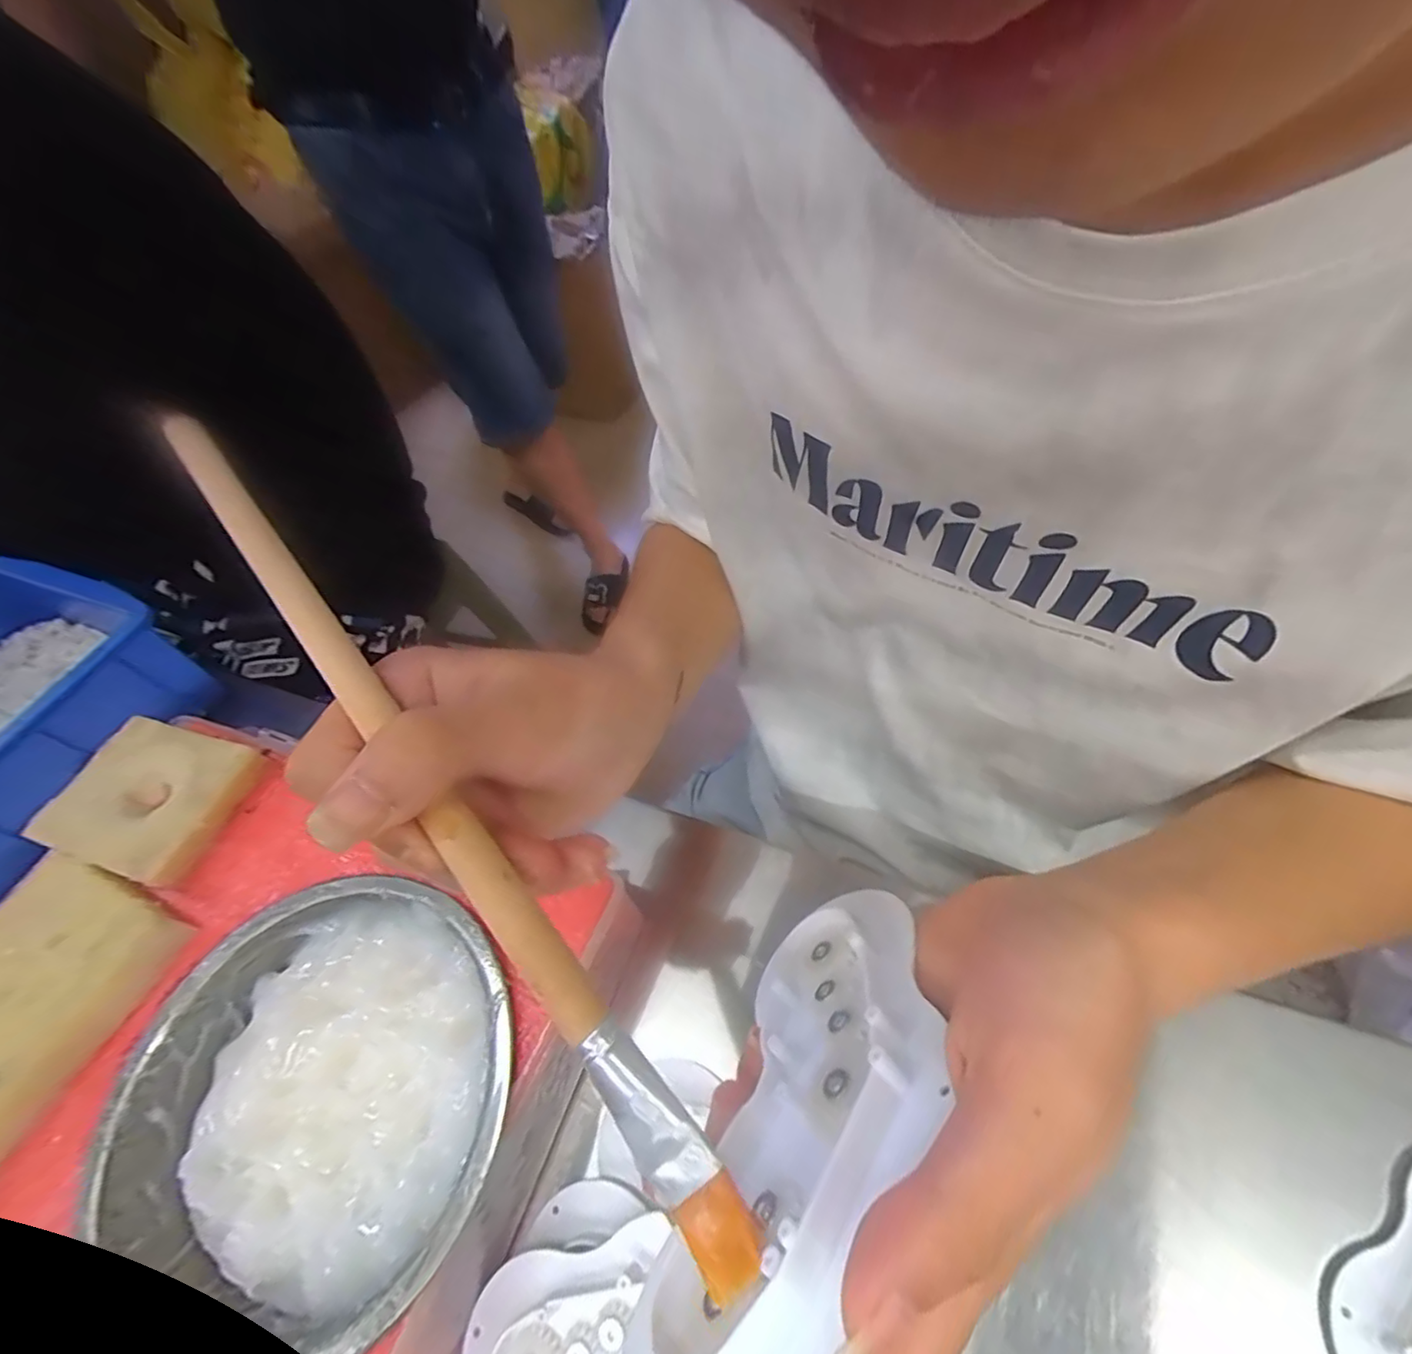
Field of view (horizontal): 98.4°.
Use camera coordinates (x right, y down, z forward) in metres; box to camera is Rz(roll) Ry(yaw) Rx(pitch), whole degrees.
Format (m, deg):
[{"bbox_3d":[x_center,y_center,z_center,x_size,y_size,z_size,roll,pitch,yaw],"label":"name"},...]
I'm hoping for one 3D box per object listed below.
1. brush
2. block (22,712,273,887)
[{"bbox_3d":[-0.079,0.028,0.163,0.017,0.010,0.274,-36,76,-19],"label":"brush"},{"bbox_3d":[-0.290,0.063,0.320,0.087,0.019,0.073,10,57,16],"label":"block"}]

